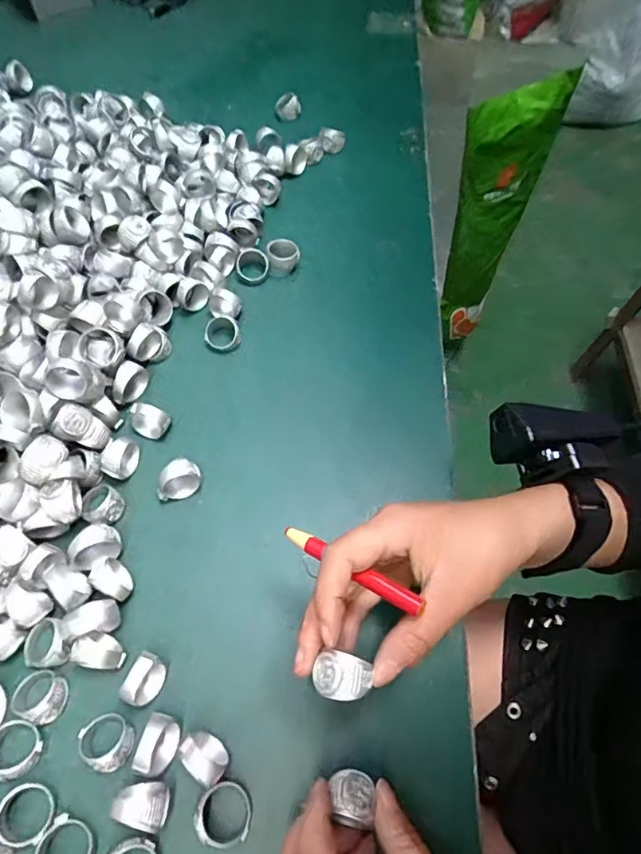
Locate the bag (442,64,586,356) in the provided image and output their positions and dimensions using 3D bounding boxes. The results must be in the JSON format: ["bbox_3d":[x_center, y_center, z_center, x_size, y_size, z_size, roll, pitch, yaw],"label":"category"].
[{"bbox_3d":[0.286,-0.309,0.920,0.193,0.534,0.040,-26,59,-19],"label":"bag"}]

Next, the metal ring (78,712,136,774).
[{"bbox_3d":[-0.108,0.160,0.263,0.028,0.015,0.022,33,65,13],"label":"metal ring"}]

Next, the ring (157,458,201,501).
[{"bbox_3d":[-0.089,0.033,0.325,0.028,0.021,0.017,-26,67,-16],"label":"ring"}]

